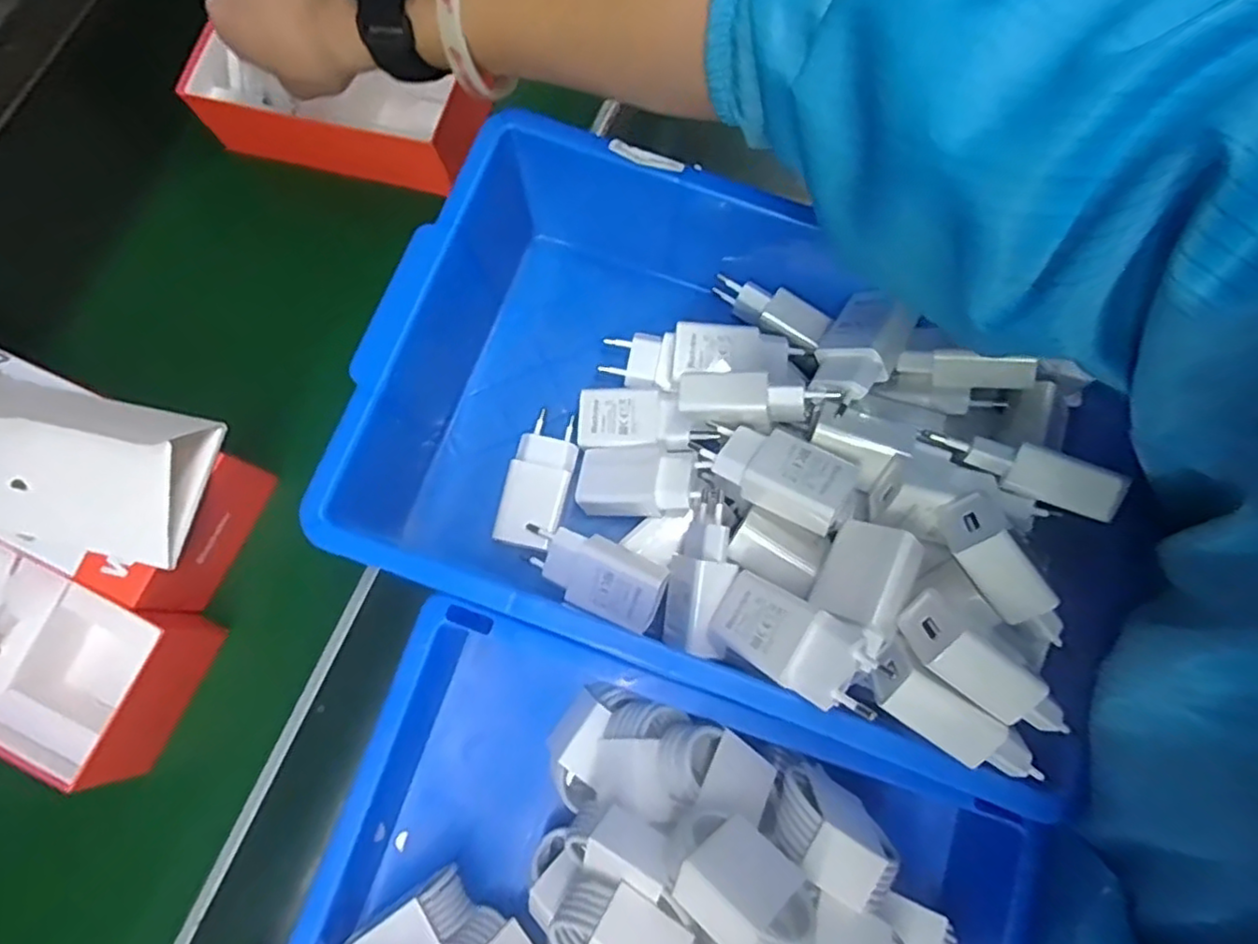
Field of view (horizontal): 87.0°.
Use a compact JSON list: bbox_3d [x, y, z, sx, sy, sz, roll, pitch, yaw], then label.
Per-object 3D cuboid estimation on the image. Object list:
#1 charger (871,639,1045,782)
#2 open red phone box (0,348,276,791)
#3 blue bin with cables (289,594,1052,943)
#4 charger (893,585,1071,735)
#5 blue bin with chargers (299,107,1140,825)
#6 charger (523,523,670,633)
[{"bbox_3d":[0.138,0.105,0.275,0.077,0.020,0.025,35,80,8],"label":"charger"},{"bbox_3d":[-0.319,0.045,0.363,0.183,0.112,0.183,20,78,6],"label":"open red phone box"},{"bbox_3d":[0.009,0.207,0.299,0.299,0.102,0.194,19,78,5],"label":"blue bin with cables"},{"bbox_3d":[0.149,0.083,0.280,0.065,0.038,0.023,38,101,-13],"label":"charger"},{"bbox_3d":[0.055,-0.014,0.346,0.357,0.103,0.236,20,78,6],"label":"blue bin with chargers"},{"bbox_3d":[-0.019,0.053,0.357,0.080,0.017,0.036,27,99,18],"label":"charger"}]

